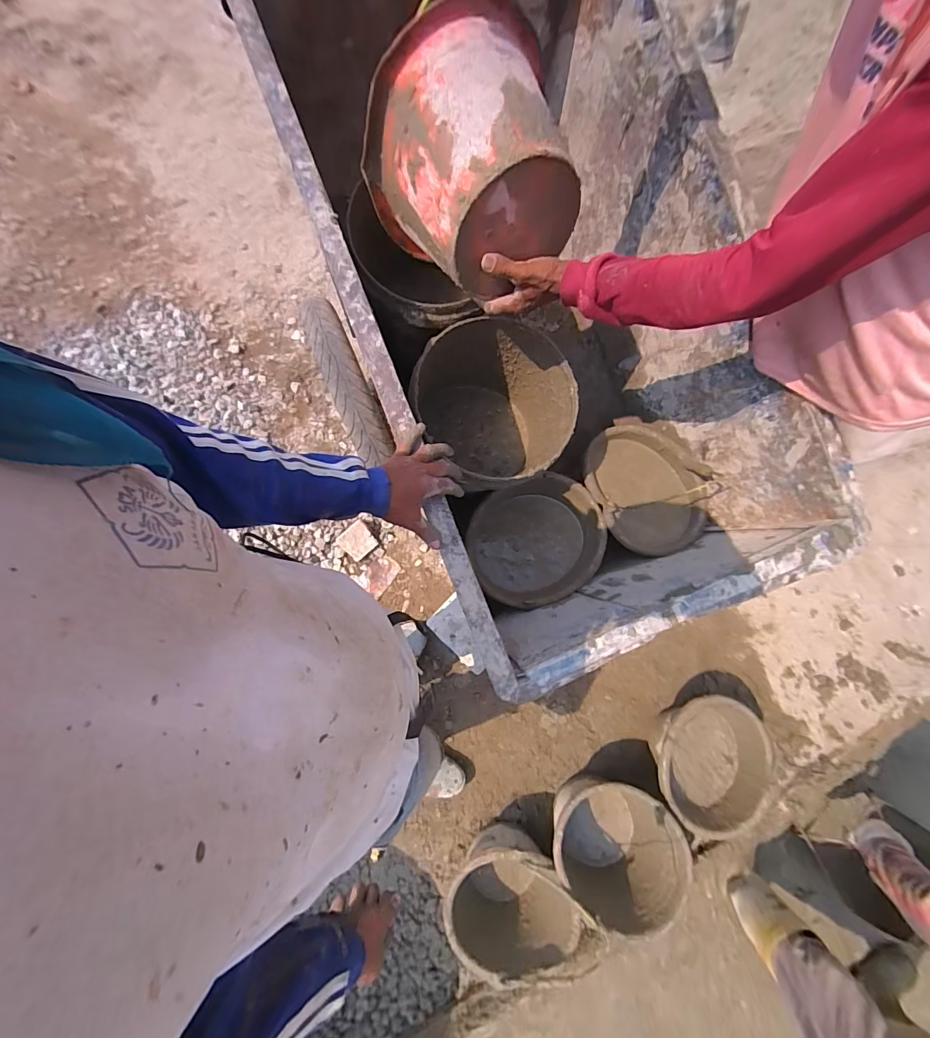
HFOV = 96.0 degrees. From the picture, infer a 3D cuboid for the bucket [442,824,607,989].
[{"bbox_3d":[0.133,0.904,1.016,0.353,0.244,0.253,-2,75,-1],"label":"bucket"}]

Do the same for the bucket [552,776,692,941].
[{"bbox_3d":[0.351,0.779,1.031,0.276,0.238,0.288,0,75,-1],"label":"bucket"}]

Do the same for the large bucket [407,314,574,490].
[{"bbox_3d":[0.049,-0.207,0.898,0.319,0.308,0.345,-4,75,-2],"label":"large bucket"}]

